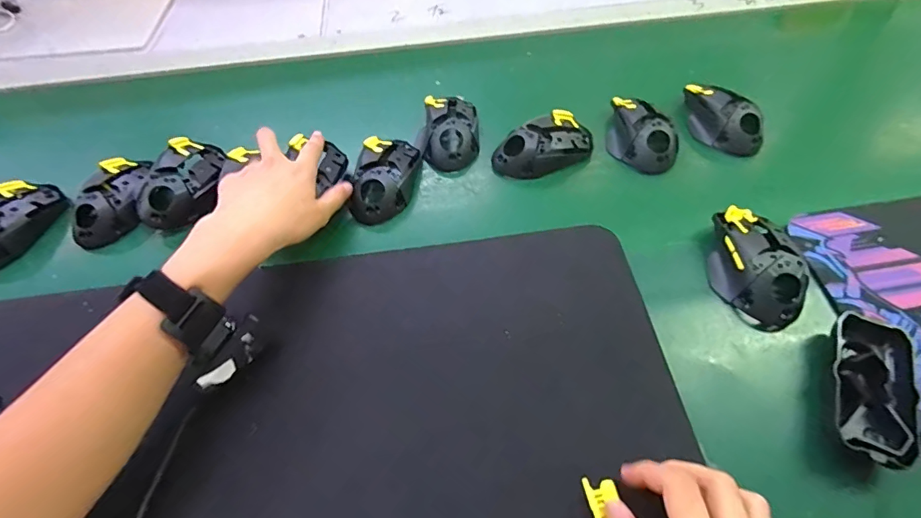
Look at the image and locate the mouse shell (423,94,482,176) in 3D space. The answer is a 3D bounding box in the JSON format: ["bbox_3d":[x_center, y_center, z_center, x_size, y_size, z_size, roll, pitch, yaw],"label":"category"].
[{"bbox_3d":[-0.011,-0.152,0.543,0.064,0.036,0.098,2,53,1],"label":"mouse shell"}]

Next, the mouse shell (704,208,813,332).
[{"bbox_3d":[0.261,0.003,0.407,0.071,0.033,0.103,6,55,8],"label":"mouse shell"}]

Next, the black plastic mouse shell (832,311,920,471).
[{"bbox_3d":[0.308,0.097,0.349,0.054,0.026,0.116,18,55,13],"label":"black plastic mouse shell"}]

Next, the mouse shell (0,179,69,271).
[{"bbox_3d":[-0.480,-0.037,0.488,0.070,0.036,0.117,21,62,15],"label":"mouse shell"}]

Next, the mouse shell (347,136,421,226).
[{"bbox_3d":[-0.083,-0.091,0.504,0.069,0.039,0.116,5,59,6],"label":"mouse shell"}]

